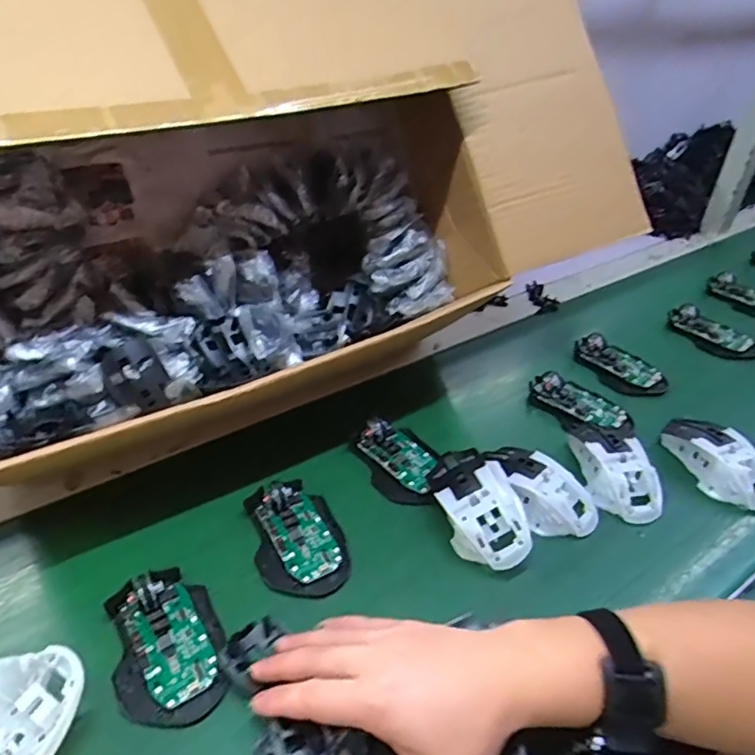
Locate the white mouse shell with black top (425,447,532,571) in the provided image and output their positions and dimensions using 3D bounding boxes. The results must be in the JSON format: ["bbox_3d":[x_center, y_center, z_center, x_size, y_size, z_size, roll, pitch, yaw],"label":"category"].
[{"bbox_3d":[0.085,0.110,0.496,0.061,0.047,0.109,-10,38,-15],"label":"white mouse shell with black top"}]

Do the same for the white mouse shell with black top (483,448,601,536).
[{"bbox_3d":[0.147,0.105,0.529,0.113,0.044,0.062,24,42,28],"label":"white mouse shell with black top"}]

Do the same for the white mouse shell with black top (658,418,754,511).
[{"bbox_3d":[0.331,0.079,0.561,0.059,0.041,0.114,-21,42,-27],"label":"white mouse shell with black top"}]

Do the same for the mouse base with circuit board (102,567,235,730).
[{"bbox_3d":[-0.150,0.188,0.411,0.076,0.023,0.113,-20,46,-28],"label":"mouse base with circuit board"}]

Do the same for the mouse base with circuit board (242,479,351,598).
[{"bbox_3d":[-0.068,0.130,0.487,0.071,0.028,0.107,-14,39,-19],"label":"mouse base with circuit board"}]

